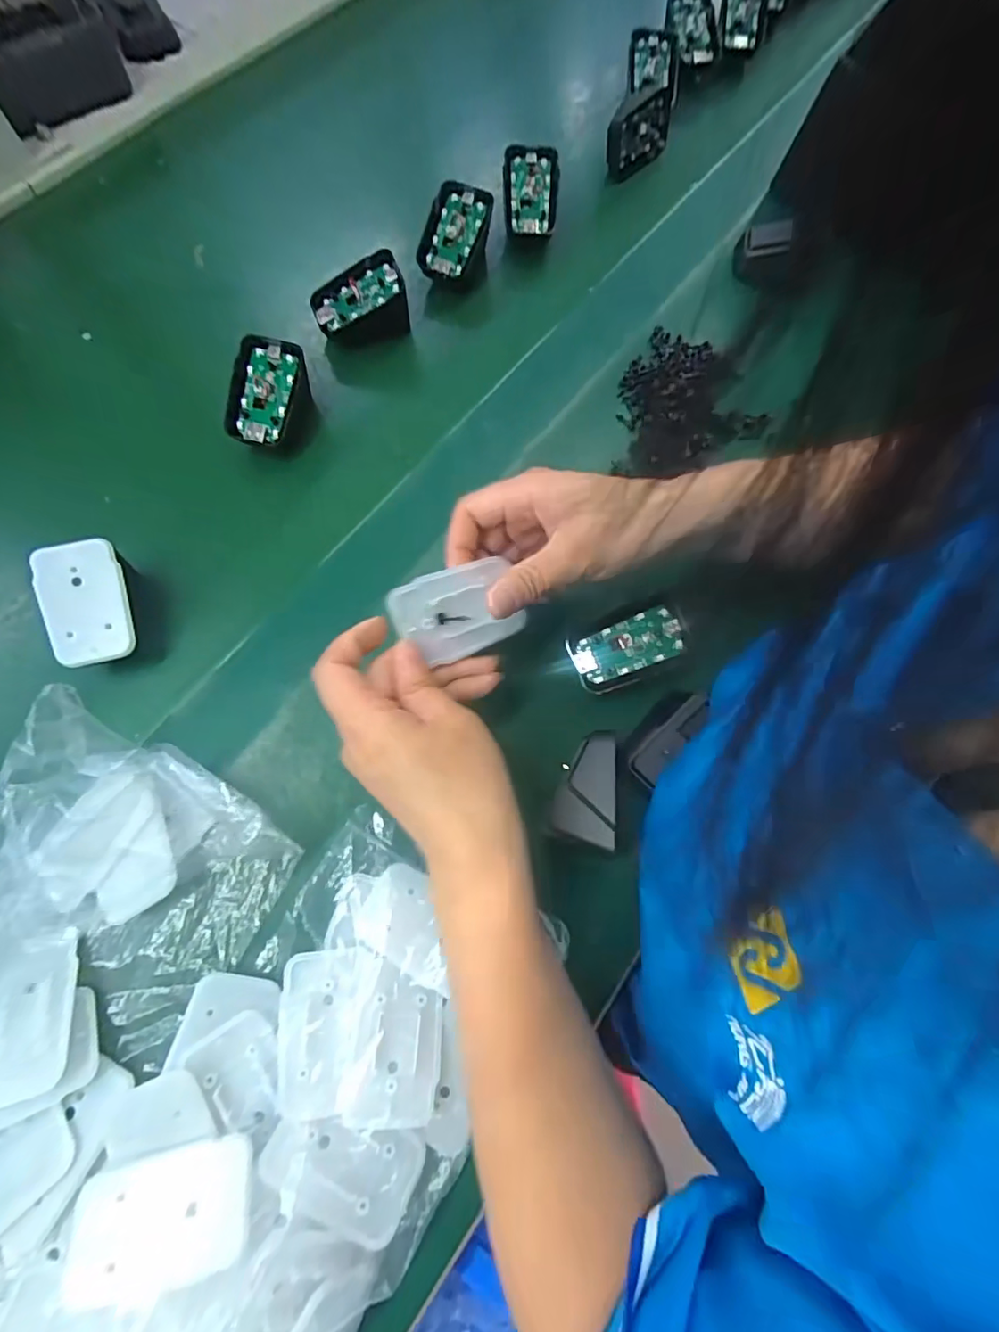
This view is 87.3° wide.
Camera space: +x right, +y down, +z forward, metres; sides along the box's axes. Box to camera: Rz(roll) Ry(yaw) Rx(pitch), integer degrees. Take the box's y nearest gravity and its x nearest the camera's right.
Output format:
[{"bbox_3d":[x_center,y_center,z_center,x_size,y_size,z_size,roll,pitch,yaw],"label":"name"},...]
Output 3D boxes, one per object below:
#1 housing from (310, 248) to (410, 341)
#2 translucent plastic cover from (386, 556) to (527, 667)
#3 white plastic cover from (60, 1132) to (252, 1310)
[{"bbox_3d":[-0.101,-0.267,0.394,0.074,0.042,0.050,-21,77,-7],"label":"housing"},{"bbox_3d":[-0.021,-0.029,0.273,0.066,0.004,0.045,-22,100,-16],"label":"translucent plastic cover"},{"bbox_3d":[-0.145,0.235,0.223,0.069,0.005,0.043,-6,47,-13],"label":"white plastic cover"}]

